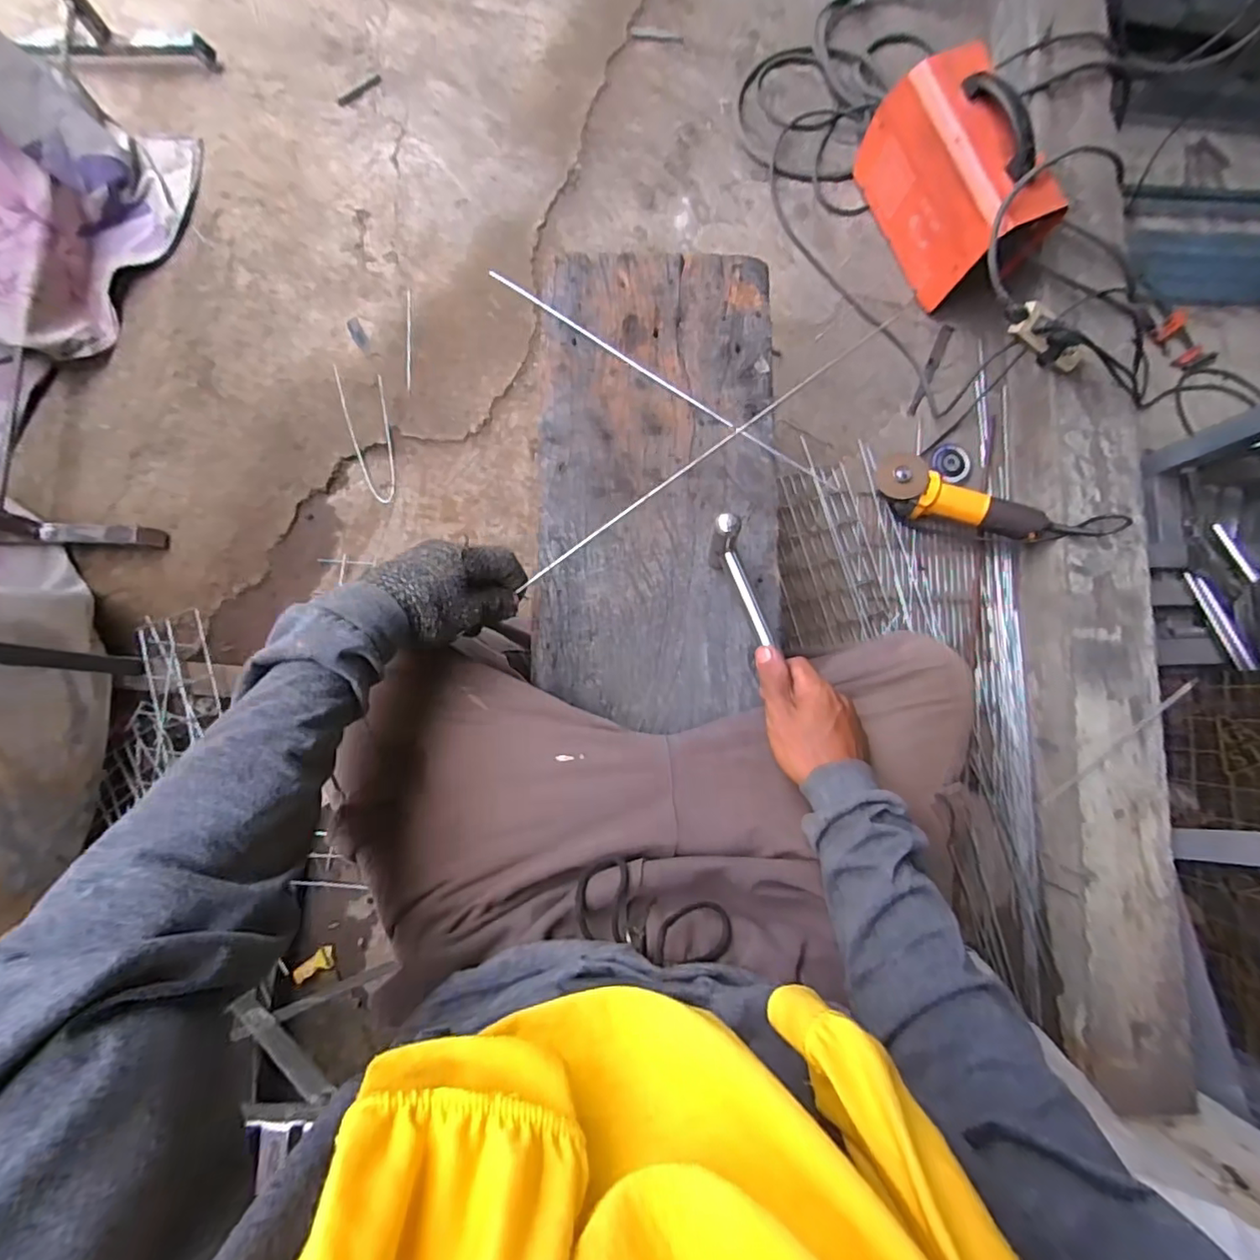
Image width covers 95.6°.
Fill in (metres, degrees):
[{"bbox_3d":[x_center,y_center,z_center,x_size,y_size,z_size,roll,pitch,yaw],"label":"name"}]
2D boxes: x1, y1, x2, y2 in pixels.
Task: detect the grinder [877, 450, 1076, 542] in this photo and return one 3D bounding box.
[{"bbox_3d":[0.555,-0.209,0.961,0.305,0.103,0.075,19,83,-1],"label":"grinder"}]

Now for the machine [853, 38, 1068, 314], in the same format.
[{"bbox_3d":[0.556,-0.754,0.969,0.172,0.227,0.342,-18,83,-3],"label":"machine"}]

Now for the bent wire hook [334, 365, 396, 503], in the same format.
[{"bbox_3d":[-0.464,-0.355,1.024,0.080,0.005,0.266,-14,85,-5],"label":"bent wire hook"}]

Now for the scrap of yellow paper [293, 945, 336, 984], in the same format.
[{"bbox_3d":[-0.485,0.517,0.879,0.058,0.006,0.033,-26,81,-40],"label":"scrap of yellow paper"}]

